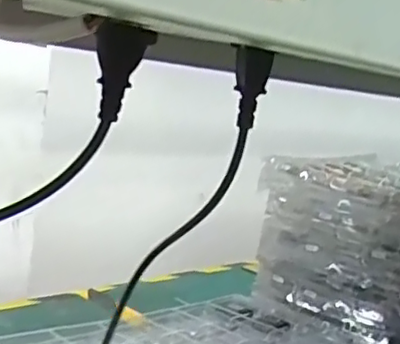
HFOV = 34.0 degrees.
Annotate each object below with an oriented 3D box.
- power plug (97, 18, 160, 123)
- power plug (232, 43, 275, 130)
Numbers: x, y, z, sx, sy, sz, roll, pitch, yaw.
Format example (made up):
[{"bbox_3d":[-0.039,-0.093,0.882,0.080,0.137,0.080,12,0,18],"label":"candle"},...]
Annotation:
[{"bbox_3d":[-0.041,-0.053,0.346,0.029,0.050,0.018,6,7,-8],"label":"power plug"},{"bbox_3d":[0.032,-0.052,0.402,0.022,0.048,0.016,8,7,5],"label":"power plug"}]

